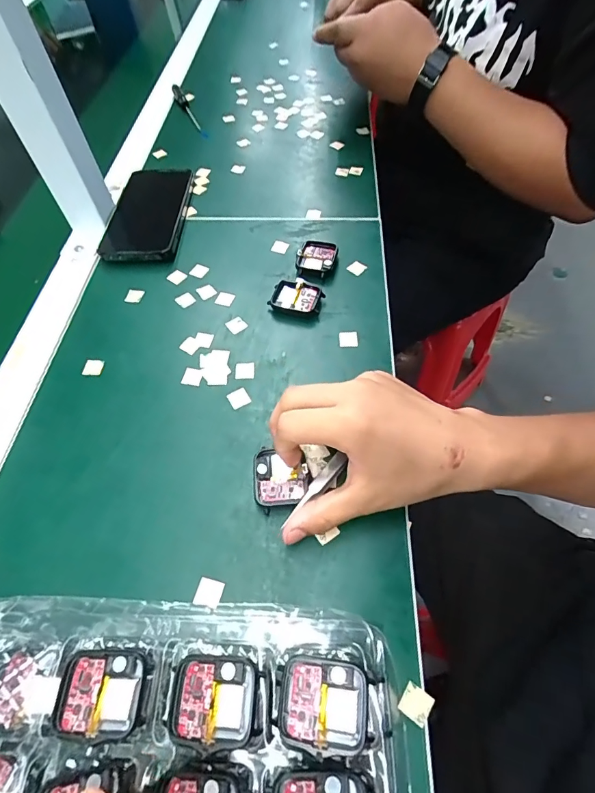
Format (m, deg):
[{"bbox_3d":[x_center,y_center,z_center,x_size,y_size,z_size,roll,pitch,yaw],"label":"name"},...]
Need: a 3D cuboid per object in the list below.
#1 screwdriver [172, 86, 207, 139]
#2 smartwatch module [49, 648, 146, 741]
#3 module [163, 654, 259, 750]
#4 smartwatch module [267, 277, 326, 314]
[{"bbox_3d":[-0.155,-0.411,0.590,0.014,0.012,0.144,-23,61,-10],"label":"screwdriver"},{"bbox_3d":[-0.102,0.152,0.212,0.041,0.005,0.037,1,58,3],"label":"smartwatch module"},{"bbox_3d":[-0.043,0.152,0.207,0.044,0.005,0.037,0,58,3],"label":"module"},{"bbox_3d":[-0.001,-0.091,0.383,0.047,0.014,0.037,14,59,11],"label":"smartwatch module"}]

